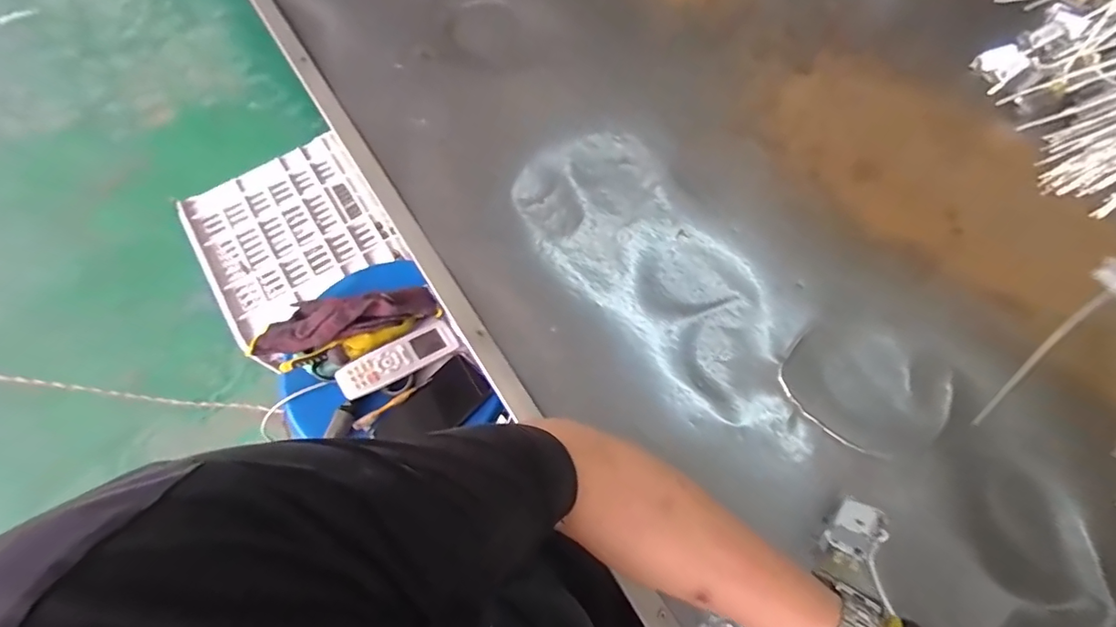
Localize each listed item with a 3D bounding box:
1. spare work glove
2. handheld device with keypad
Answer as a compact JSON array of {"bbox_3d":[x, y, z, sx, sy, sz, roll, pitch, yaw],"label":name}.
[{"bbox_3d":[-0.297,0.016,0.728,0.242,0.052,0.096,-5,67,-4],"label":"spare work glove"},{"bbox_3d":[-0.221,0.063,0.722,0.165,0.018,0.056,-29,67,-26],"label":"handheld device with keypad"}]

